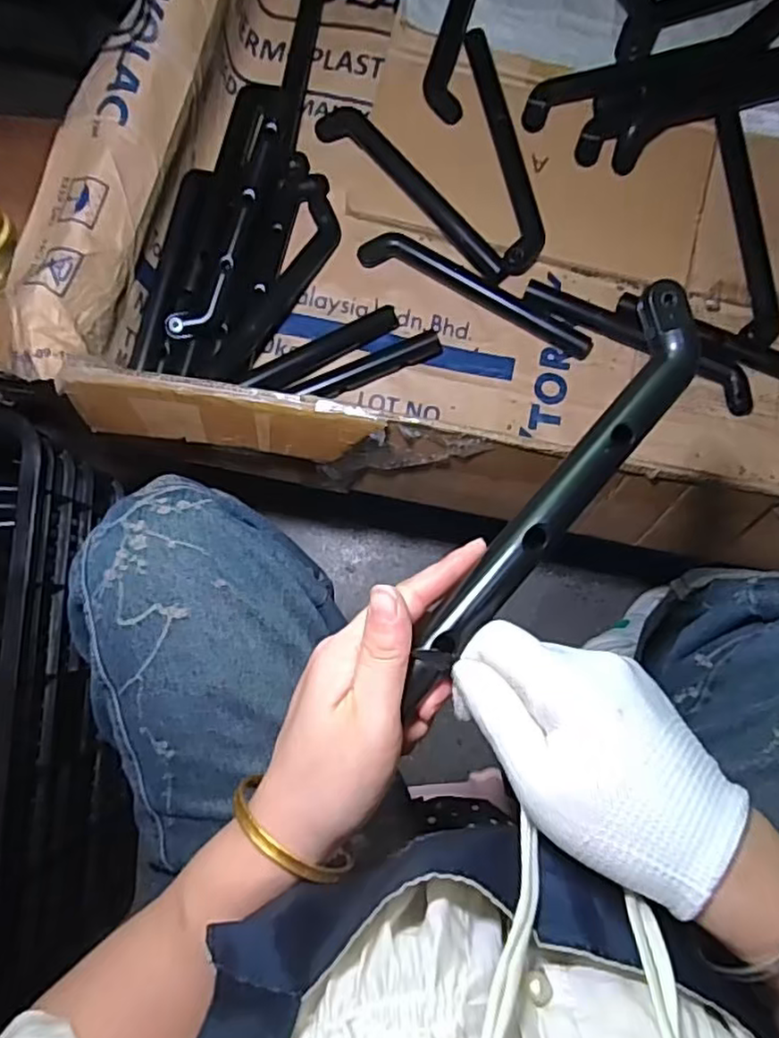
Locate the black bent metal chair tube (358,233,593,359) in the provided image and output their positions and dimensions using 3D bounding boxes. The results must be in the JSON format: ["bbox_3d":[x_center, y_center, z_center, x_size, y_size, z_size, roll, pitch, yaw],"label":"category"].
[{"bbox_3d":[0.090,-0.228,0.664,0.244,0.027,0.037,24,82,2],"label":"black bent metal chair tube"}]

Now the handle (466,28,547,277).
[{"bbox_3d":[0.120,-0.366,0.668,0.048,0.040,0.242,-9,82,-2],"label":"handle"}]

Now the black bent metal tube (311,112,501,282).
[{"bbox_3d":[0.026,-0.331,0.669,0.243,0.018,0.037,44,83,5],"label":"black bent metal tube"}]

